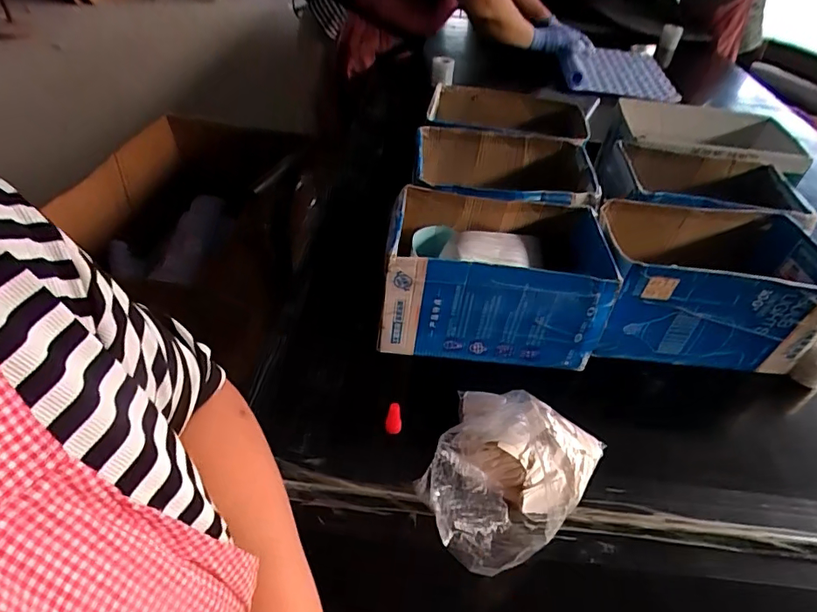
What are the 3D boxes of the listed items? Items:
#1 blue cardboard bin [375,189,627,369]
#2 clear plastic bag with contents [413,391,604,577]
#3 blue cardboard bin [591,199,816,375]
[{"bbox_3d":[0.111,-0.043,0.651,0.268,0.146,0.174,6,44,-1],"label":"blue cardboard bin"},{"bbox_3d":[0.100,0.158,0.494,0.155,0.086,0.196,26,47,20],"label":"clear plastic bag with contents"},{"bbox_3d":[0.388,-0.030,0.671,0.279,0.144,0.177,3,44,-3],"label":"blue cardboard bin"}]

